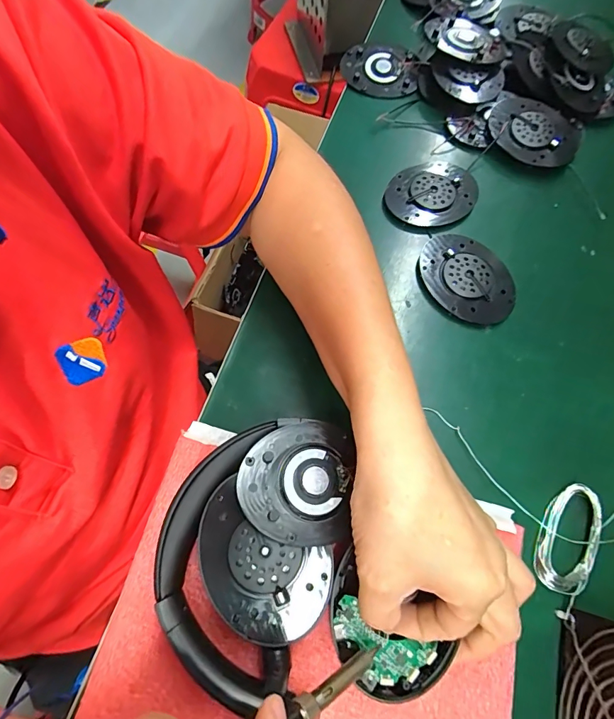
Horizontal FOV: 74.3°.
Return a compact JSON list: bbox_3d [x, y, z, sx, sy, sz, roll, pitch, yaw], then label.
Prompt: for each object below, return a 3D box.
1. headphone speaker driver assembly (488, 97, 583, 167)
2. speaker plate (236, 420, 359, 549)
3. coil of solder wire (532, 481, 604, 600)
[{"bbox_3d":[0.218,-0.219,0.389,0.088,0.014,0.064,32,83,8],"label":"headphone speaker driver assembly"},{"bbox_3d":[-0.006,0.071,0.239,0.064,0.013,0.069,1,68,-2],"label":"speaker plate"},{"bbox_3d":[0.168,0.114,0.261,0.036,0.009,0.068,23,68,7],"label":"coil of solder wire"}]

